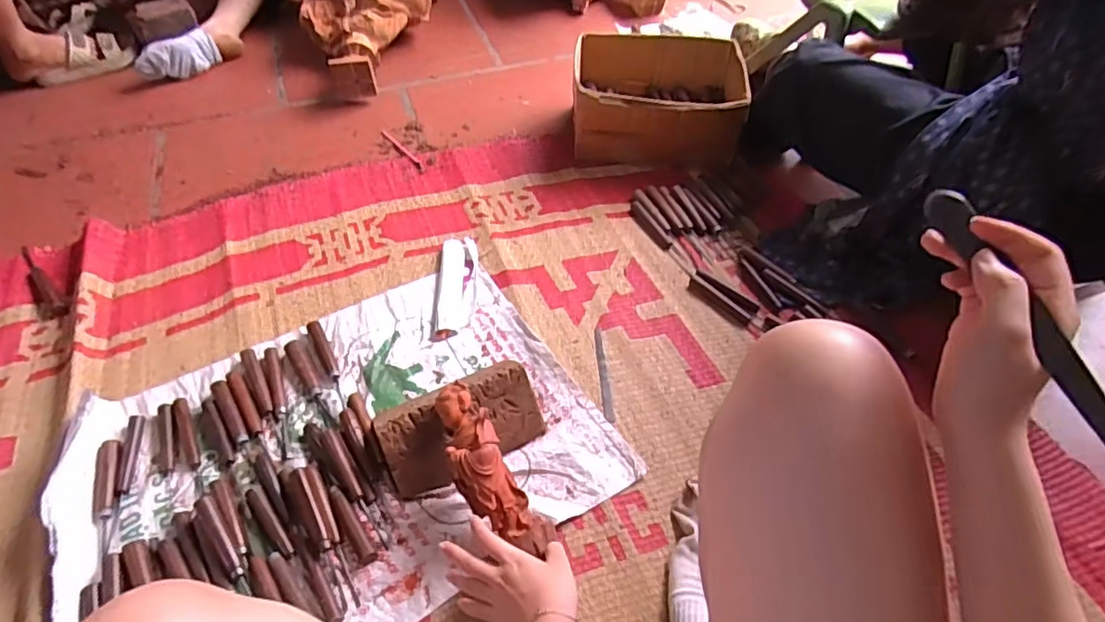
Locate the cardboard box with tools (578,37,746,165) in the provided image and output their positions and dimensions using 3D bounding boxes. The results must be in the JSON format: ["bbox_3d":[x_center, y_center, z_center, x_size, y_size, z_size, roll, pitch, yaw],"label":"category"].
[{"bbox_3d":[0.208,-0.419,1.200,0.325,0.161,0.248,7,52,4],"label":"cardboard box with tools"}]

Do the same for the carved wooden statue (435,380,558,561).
[{"bbox_3d":[-0.084,0.178,0.690,0.064,0.049,0.200,-25,67,-20],"label":"carved wooden statue"}]

